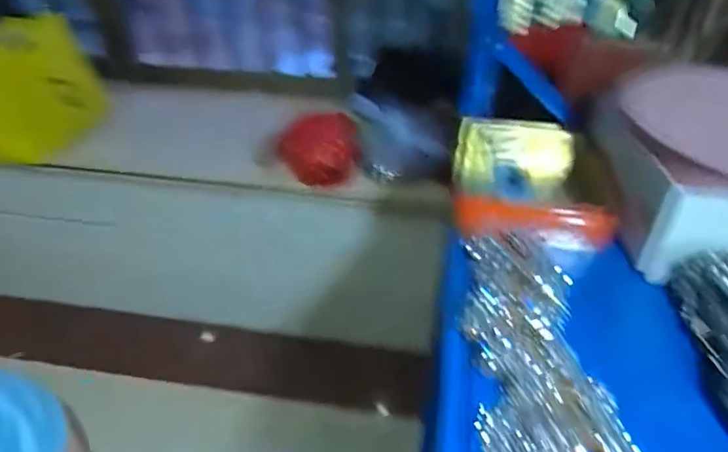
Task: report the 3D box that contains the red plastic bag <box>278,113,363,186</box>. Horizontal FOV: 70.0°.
[{"bbox_3d":[-0.095,-0.161,1.078,0.165,0.106,0.124,-3,36,-8],"label":"red plastic bag"}]

